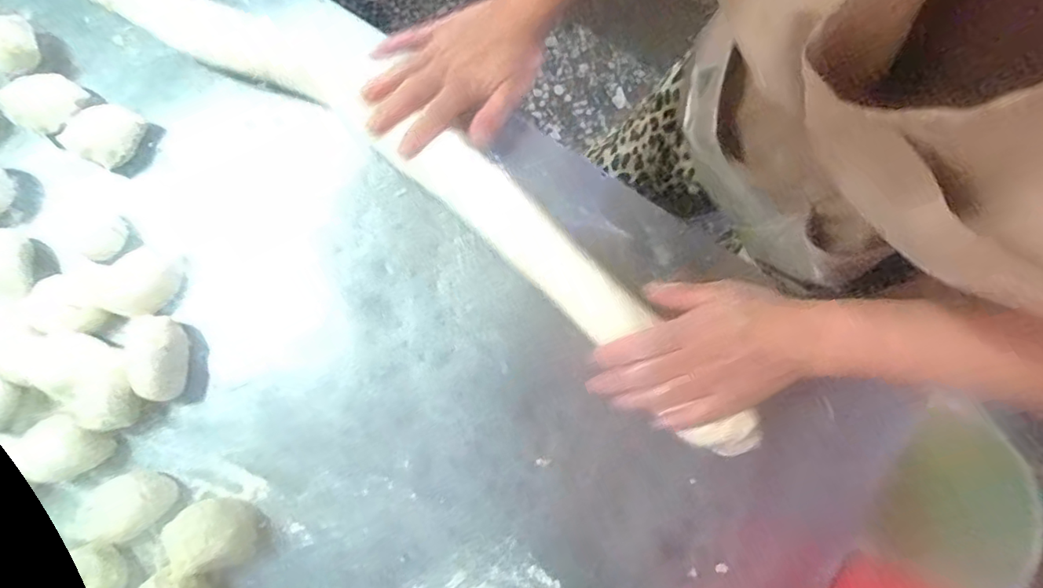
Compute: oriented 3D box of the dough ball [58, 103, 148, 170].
[{"bbox_3d":[-0.364,-0.141,0.480,0.065,0.032,0.053,26,80,5],"label":"dough ball"}]

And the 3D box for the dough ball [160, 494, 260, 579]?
[{"bbox_3d":[-0.225,0.176,0.407,0.048,0.041,0.050,0,79,0],"label":"dough ball"}]

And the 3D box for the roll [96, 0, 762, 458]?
[{"bbox_3d":[-0.101,-0.119,0.458,0.672,0.044,0.096,36,81,10],"label":"roll"}]

